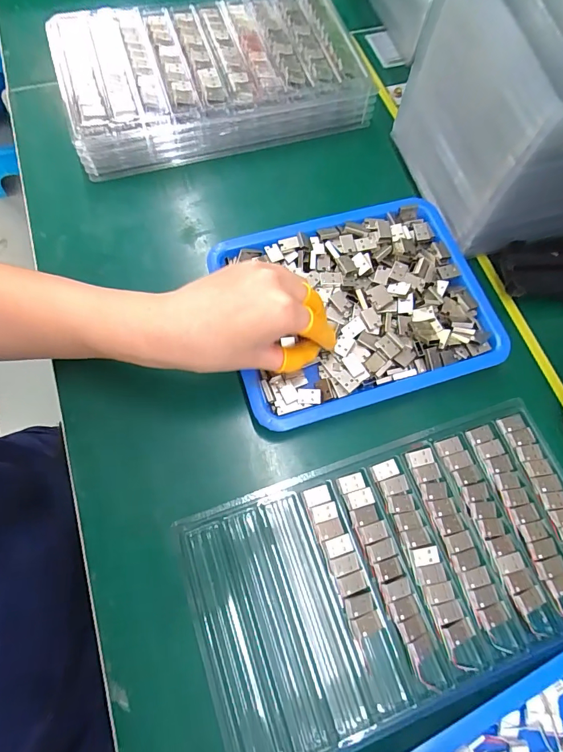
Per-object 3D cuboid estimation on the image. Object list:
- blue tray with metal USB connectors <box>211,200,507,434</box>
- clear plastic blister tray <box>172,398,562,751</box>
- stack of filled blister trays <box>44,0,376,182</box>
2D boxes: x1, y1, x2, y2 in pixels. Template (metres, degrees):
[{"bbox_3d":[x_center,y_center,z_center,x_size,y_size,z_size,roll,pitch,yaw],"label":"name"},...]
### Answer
[{"bbox_3d":[0.064,-0.060,0.348,0.214,0.027,0.169,-16,71,-8],"label":"blue tray with metal USB connectors"},{"bbox_3d":[0.084,0.134,0.287,0.292,0.009,0.157,-18,72,-8],"label":"clear plastic blister tray"},{"bbox_3d":[-0.072,-0.312,0.424,0.296,0.050,0.174,-14,71,-7],"label":"stack of filled blister trays"}]

